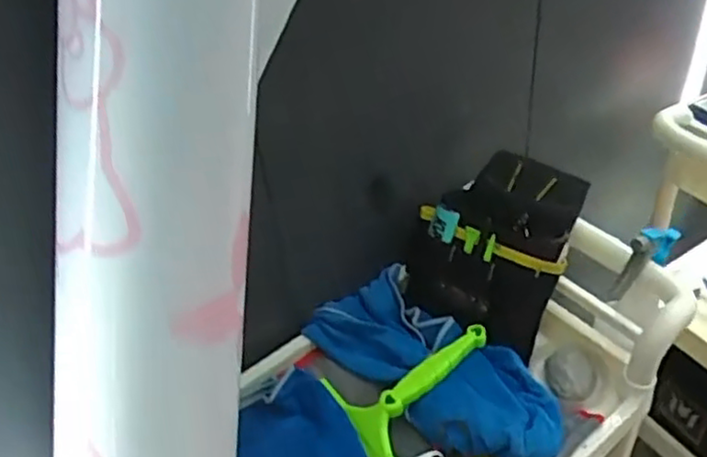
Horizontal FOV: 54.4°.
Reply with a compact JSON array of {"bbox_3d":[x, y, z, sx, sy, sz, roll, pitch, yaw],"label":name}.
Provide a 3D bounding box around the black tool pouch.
[{"bbox_3d":[0.165,0.012,0.838,0.191,0.123,0.212,17,47,26],"label":"black tool pouch"}]

